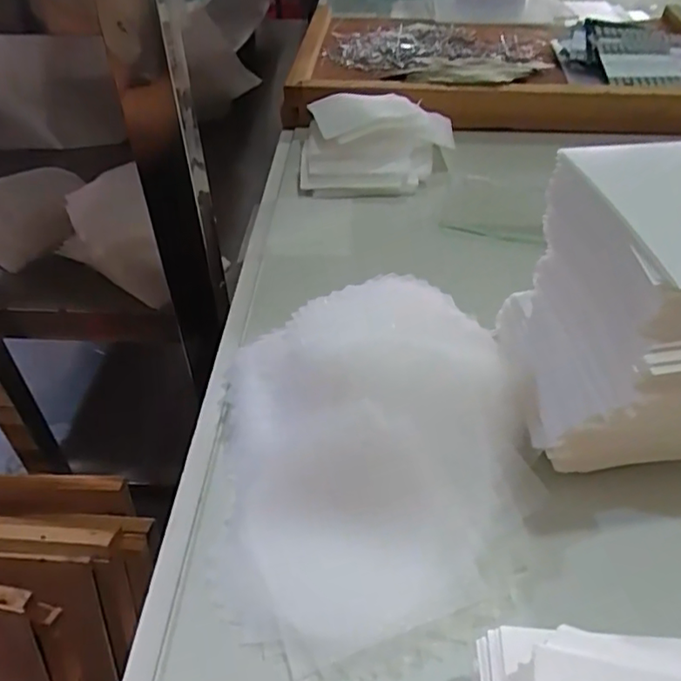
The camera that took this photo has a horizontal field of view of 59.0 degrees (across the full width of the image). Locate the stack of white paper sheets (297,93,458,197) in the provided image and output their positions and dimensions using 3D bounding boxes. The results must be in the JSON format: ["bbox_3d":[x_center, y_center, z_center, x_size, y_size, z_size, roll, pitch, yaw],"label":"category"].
[{"bbox_3d":[0.033,-0.179,0.550,0.135,0.057,0.107,2,43,6],"label":"stack of white paper sheets"}]

